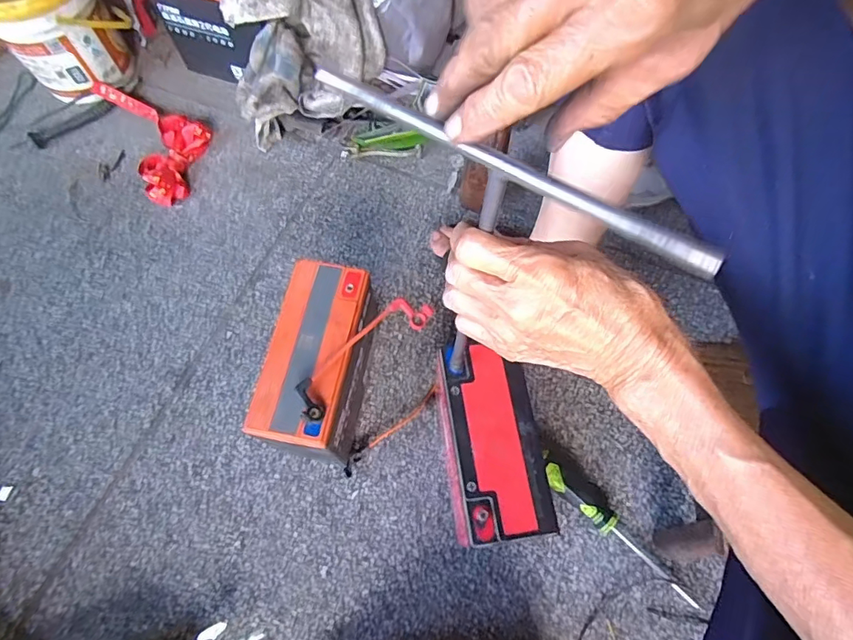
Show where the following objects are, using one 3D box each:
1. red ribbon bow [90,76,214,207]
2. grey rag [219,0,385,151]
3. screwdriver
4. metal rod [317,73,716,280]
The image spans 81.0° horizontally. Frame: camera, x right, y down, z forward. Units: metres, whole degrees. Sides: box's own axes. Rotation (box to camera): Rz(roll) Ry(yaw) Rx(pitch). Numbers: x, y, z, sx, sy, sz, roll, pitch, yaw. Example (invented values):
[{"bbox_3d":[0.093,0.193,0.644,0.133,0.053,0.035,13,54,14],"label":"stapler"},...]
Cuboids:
[{"bbox_3d":[-0.405,-0.292,0.762,0.118,0.036,0.254,-30,71,-10],"label":"red ribbon bow"},{"bbox_3d":[-0.174,-0.396,0.700,0.218,0.220,0.158,-15,68,-7],"label":"grey rag"},{"bbox_3d":[0.212,0.224,0.550,0.209,0.032,0.040,39,74,15],"label":"screwdriver"},{"bbox_3d":[0.034,-0.070,0.224,0.198,0.005,0.011,30,72,12],"label":"metal rod"}]

